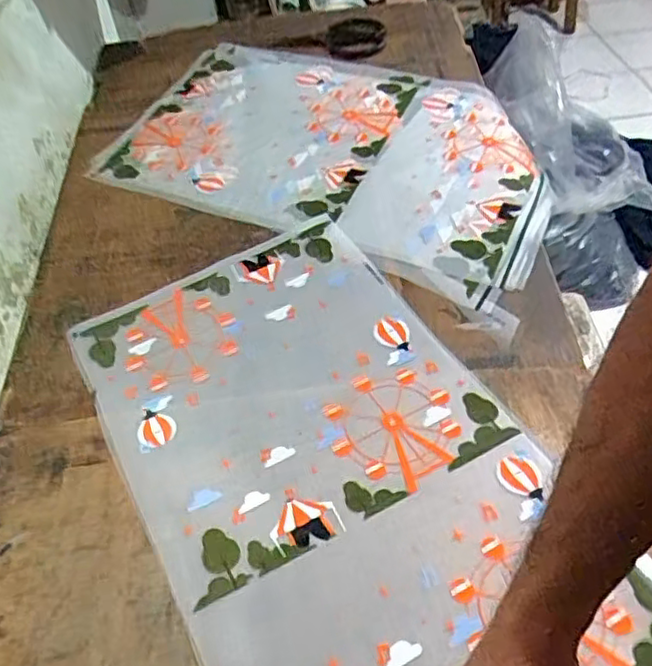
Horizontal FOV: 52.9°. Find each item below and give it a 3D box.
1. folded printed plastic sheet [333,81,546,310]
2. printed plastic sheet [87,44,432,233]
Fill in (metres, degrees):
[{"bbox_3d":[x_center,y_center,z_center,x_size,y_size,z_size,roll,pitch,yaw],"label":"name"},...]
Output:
[{"bbox_3d":[0.175,-0.197,0.844,0.238,0.055,0.379,17,50,22],"label":"folded printed plastic sheet"},{"bbox_3d":[-0.094,-0.296,0.945,0.362,0.013,0.354,19,60,19],"label":"printed plastic sheet"}]

